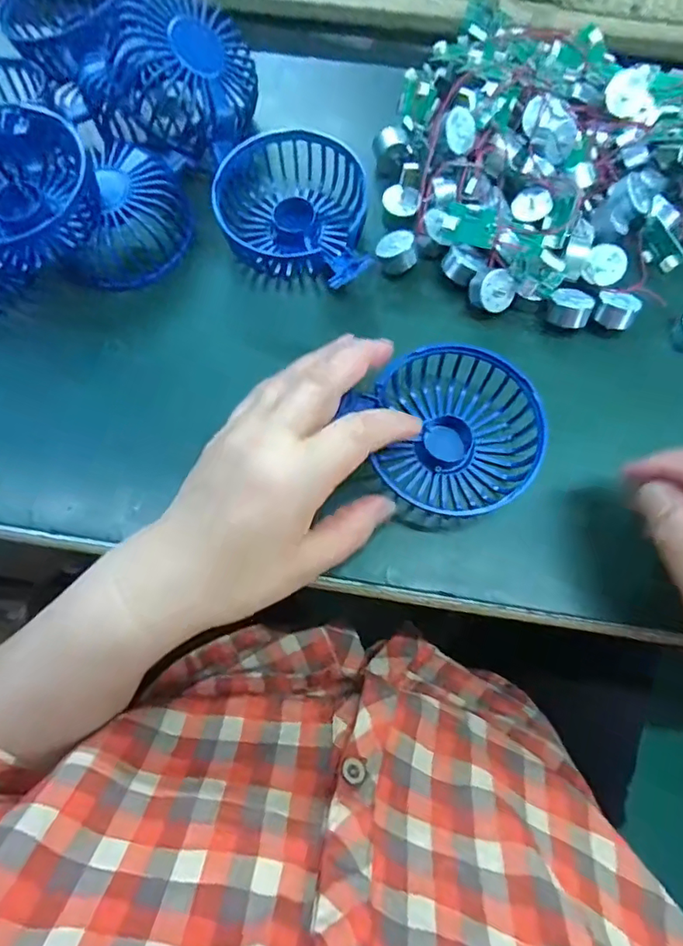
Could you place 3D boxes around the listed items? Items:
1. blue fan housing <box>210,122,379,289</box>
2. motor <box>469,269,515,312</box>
[{"bbox_3d":[-0.023,-0.162,0.310,0.095,0.030,0.083,23,75,7],"label":"blue fan housing"},{"bbox_3d":[0.088,-0.106,0.298,0.025,0.011,0.023,8,116,-12],"label":"motor"}]

